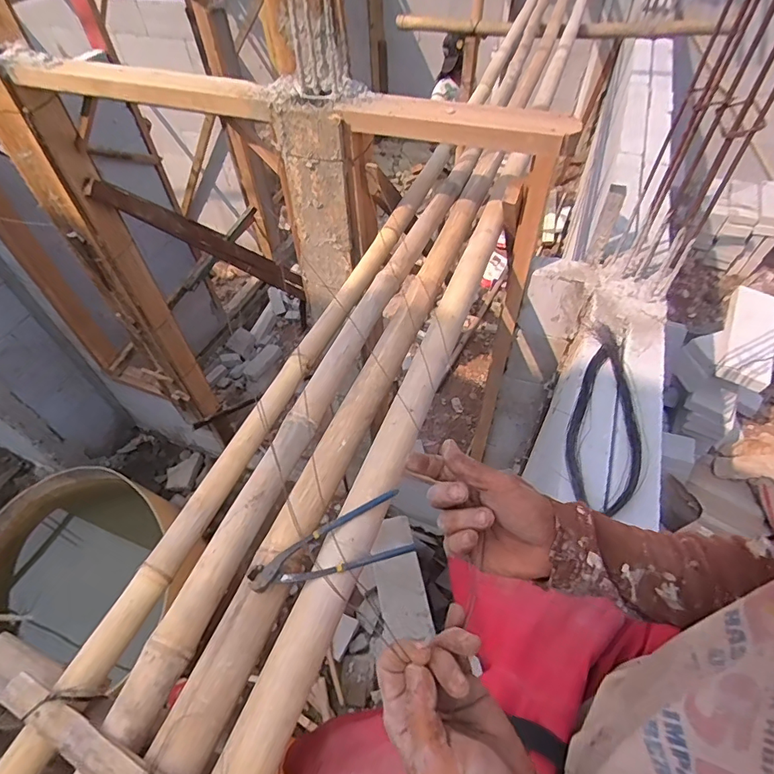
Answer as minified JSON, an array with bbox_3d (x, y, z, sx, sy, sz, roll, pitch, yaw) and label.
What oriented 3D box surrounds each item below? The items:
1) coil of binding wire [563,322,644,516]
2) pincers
[{"bbox_3d":[0.408,0.046,0.850,0.128,0.034,0.440,25,54,9],"label":"coil of binding wire"},{"bbox_3d":[-0.078,0.211,0.618,0.211,0.034,0.086,-13,52,-8],"label":"pincers"}]

